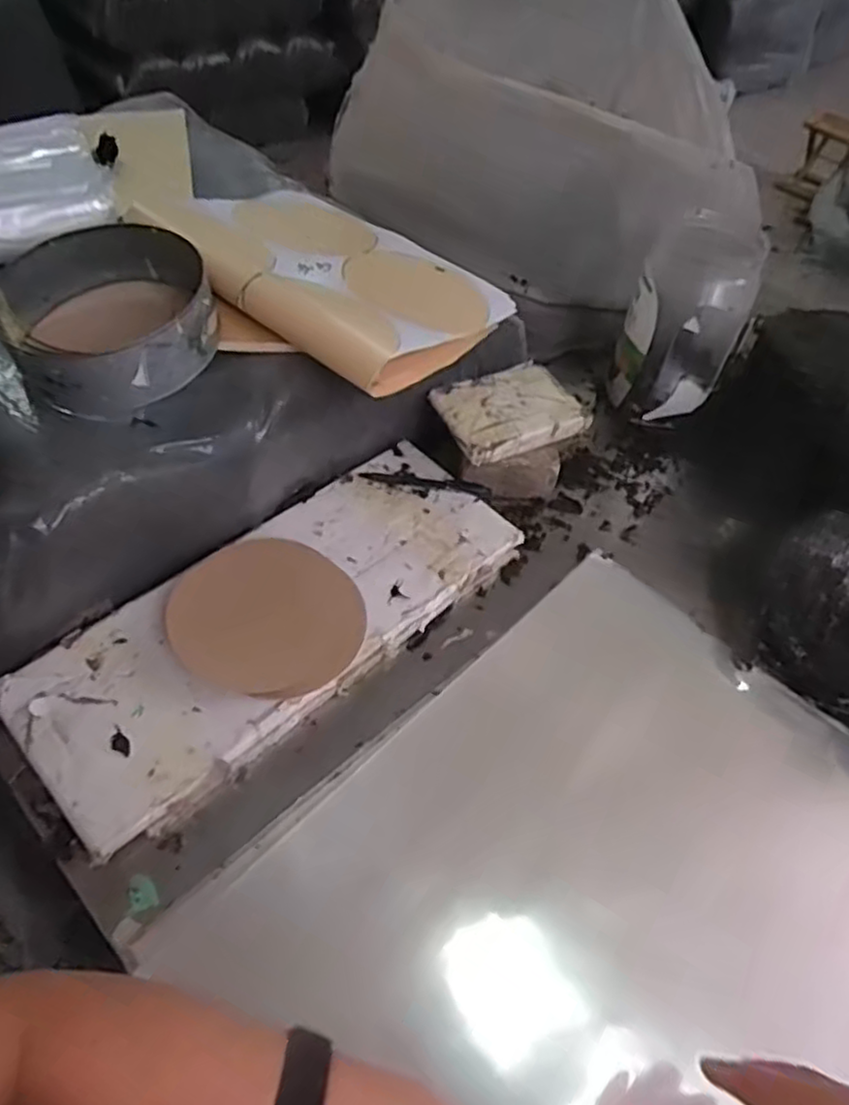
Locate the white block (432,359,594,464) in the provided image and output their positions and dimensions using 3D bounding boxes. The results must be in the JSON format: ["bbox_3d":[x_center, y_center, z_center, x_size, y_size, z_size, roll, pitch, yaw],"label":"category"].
[{"bbox_3d":[0.090,-0.151,0.735,0.149,0.024,0.101,-20,56,-20],"label":"white block"}]

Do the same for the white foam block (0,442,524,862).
[{"bbox_3d":[-0.121,0.047,0.619,0.448,0.048,0.176,-37,67,-23],"label":"white foam block"}]

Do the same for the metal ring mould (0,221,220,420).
[{"bbox_3d":[-0.270,-0.198,0.609,0.172,0.072,0.180,-19,55,-19],"label":"metal ring mould"}]

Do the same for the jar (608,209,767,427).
[{"bbox_3d":[0.286,-0.254,0.779,0.119,0.198,0.112,3,51,-3],"label":"jar"}]

